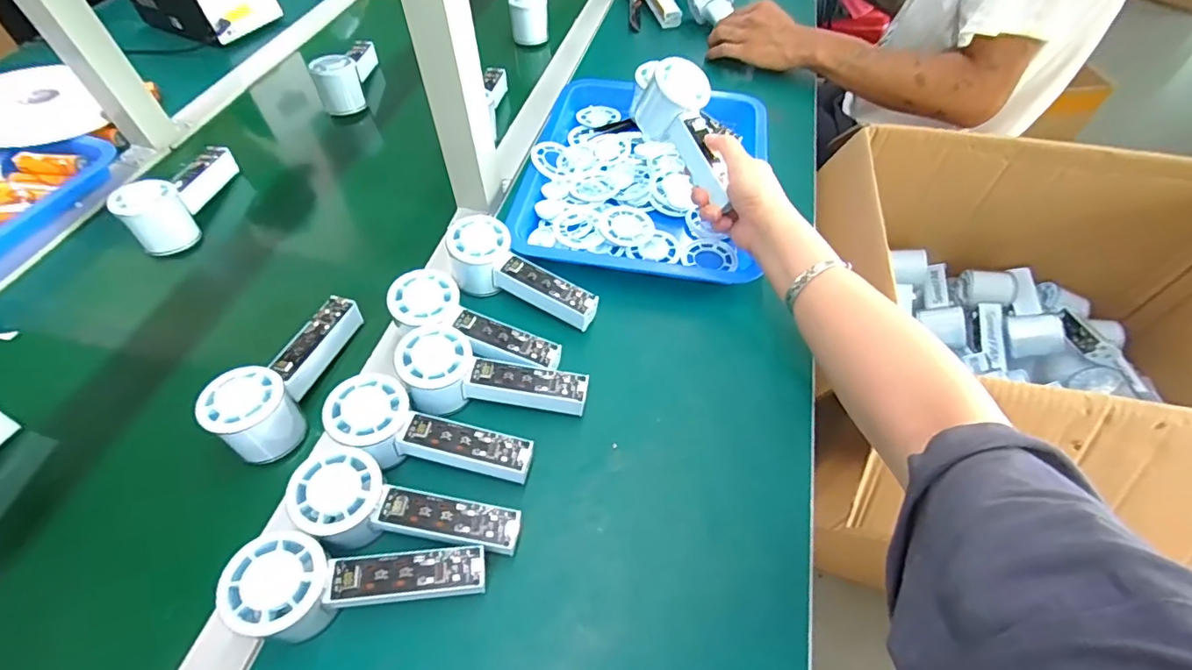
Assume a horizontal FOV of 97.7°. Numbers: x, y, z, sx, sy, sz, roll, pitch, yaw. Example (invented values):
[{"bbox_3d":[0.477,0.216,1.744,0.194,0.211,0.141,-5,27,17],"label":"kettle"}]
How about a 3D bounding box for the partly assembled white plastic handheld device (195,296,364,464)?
[{"bbox_3d":[-0.257,0.030,0.441,0.051,0.073,0.149,13,57,7],"label":"partly assembled white plastic handheld device"}]

